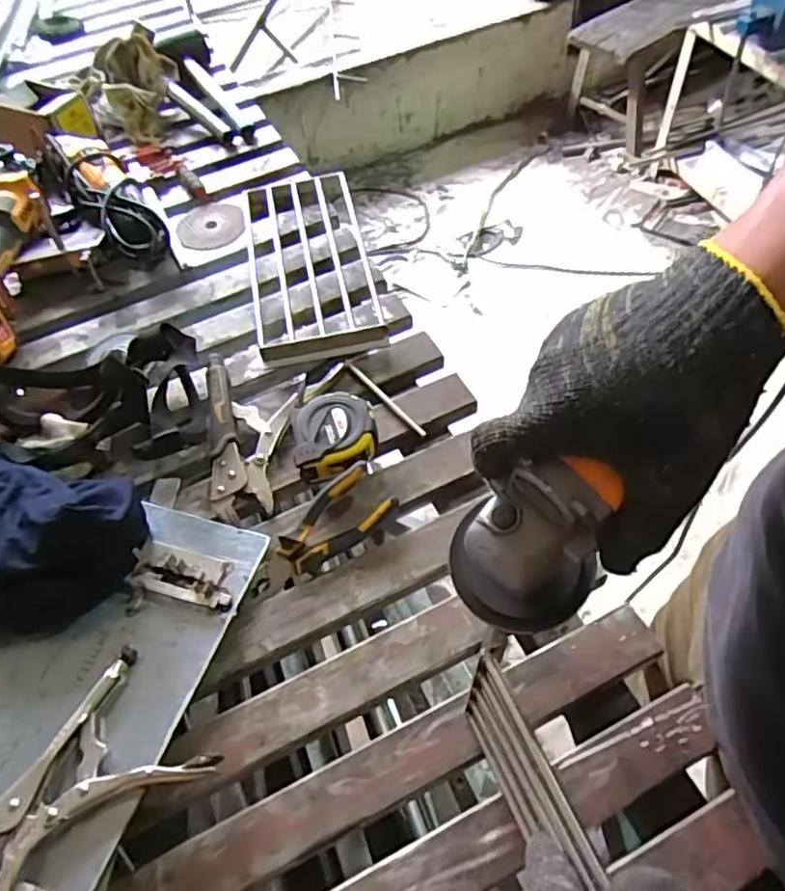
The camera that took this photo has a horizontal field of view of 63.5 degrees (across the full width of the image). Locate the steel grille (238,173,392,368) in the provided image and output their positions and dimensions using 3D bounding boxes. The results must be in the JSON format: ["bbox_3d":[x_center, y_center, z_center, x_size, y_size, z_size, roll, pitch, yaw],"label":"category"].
[{"bbox_3d":[-0.108,-0.240,0.813,0.148,0.032,0.334,-12,56,-3],"label":"steel grille"}]

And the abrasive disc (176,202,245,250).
[{"bbox_3d":[-0.258,-0.316,0.903,0.092,0.008,0.100,-4,54,5],"label":"abrasive disc"}]

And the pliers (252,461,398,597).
[{"bbox_3d":[-0.068,0.083,0.591,0.151,0.039,0.058,-40,62,-21],"label":"pliers"}]

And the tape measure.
[{"bbox_3d":[-0.056,-0.009,0.648,0.085,0.049,0.083,-8,56,-1],"label":"tape measure"}]

